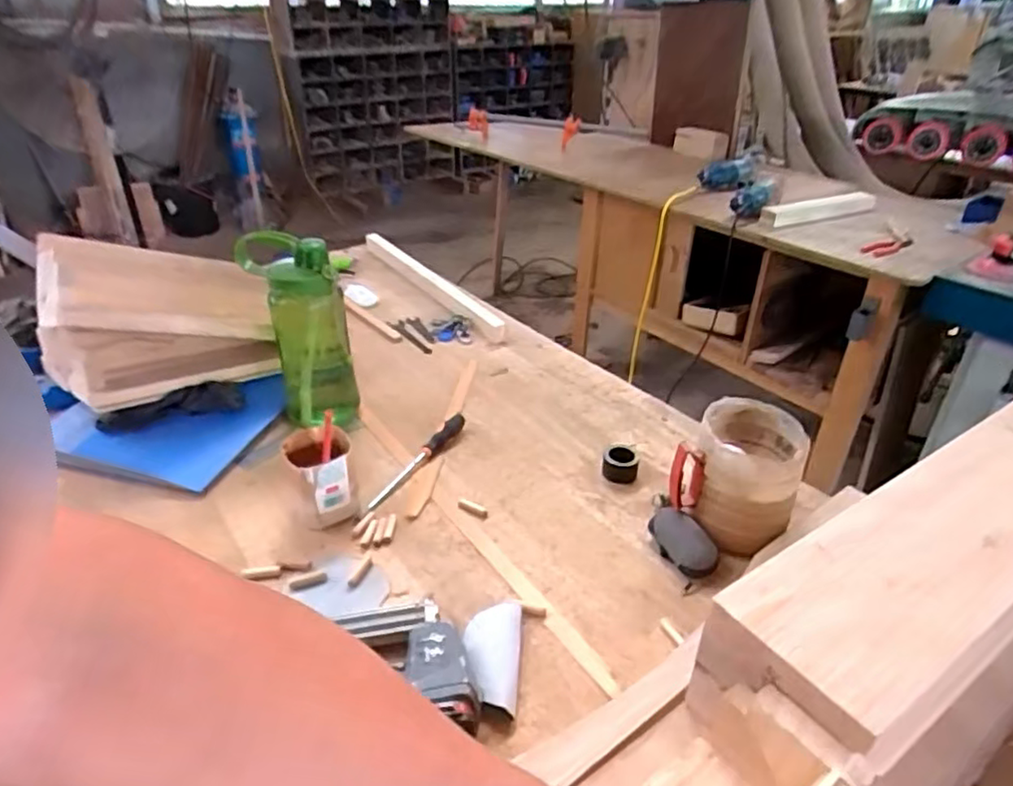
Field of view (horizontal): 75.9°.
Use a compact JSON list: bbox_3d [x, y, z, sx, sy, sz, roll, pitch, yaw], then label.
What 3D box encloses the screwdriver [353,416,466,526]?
[{"bbox_3d":[-0.123,0.089,0.864,0.022,0.019,0.233,18,36,25],"label":"screwdriver"}]

